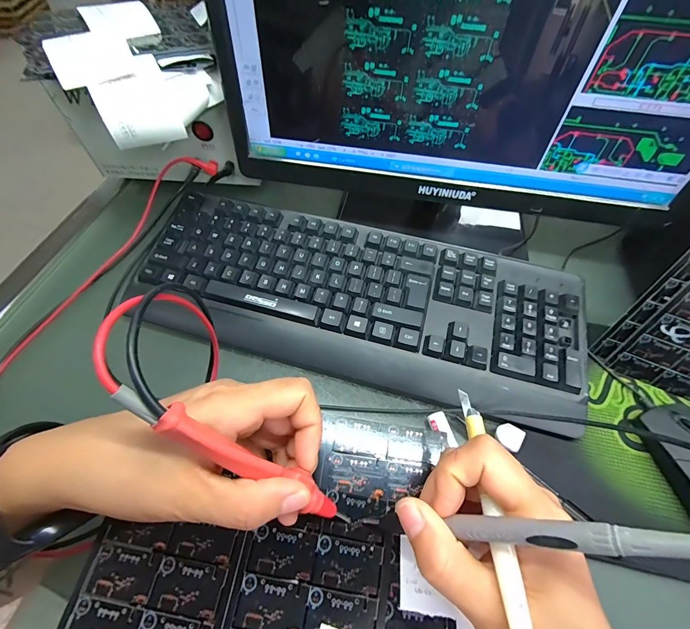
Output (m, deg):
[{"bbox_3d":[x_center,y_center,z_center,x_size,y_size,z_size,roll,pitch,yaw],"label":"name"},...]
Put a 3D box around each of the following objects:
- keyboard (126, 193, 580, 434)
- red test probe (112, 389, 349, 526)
[{"bbox_3d":[0.009,-0.019,0.327,0.432,0.038,0.159,14,59,6],"label":"keyboard"},{"bbox_3d":[-0.042,0.074,0.159,0.142,0.012,0.013,44,57,-28],"label":"red test probe"}]

